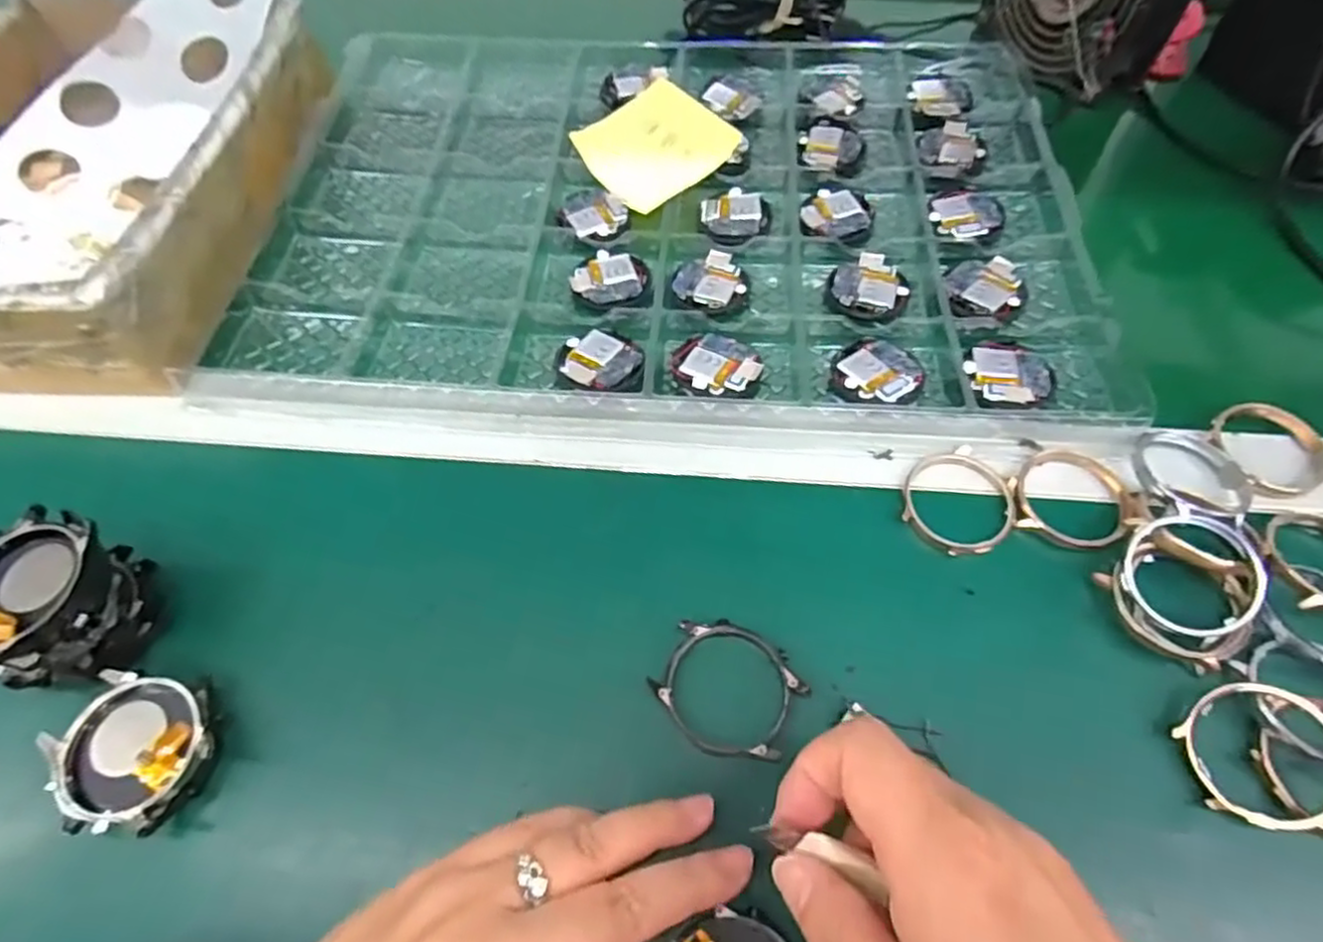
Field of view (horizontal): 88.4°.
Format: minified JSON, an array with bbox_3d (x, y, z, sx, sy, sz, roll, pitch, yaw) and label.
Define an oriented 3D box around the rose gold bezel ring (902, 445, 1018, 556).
[{"bbox_3d":[0.125,0.013,0.288,0.045,0.009,0.047,0,58,0],"label":"rose gold bezel ring"}]

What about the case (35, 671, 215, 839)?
[{"bbox_3d":[-0.183,0.097,0.236,0.051,0.015,0.049,2,58,2],"label":"case"}]

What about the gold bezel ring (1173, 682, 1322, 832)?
[{"bbox_3d":[0.205,0.098,0.232,0.048,0.007,0.047,-6,68,16],"label":"gold bezel ring"}]

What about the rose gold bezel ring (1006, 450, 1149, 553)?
[{"bbox_3d":[0.172,0.014,0.287,0.045,0.009,0.046,0,58,0],"label":"rose gold bezel ring"}]

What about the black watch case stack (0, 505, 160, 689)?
[{"bbox_3d":[-0.221,0.048,0.247,0.049,0.041,0.056,22,61,14],"label":"black watch case stack"}]

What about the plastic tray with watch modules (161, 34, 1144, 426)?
[{"bbox_3d":[0.001,-0.164,0.390,0.432,0.025,0.312,2,58,2],"label":"plastic tray with watch modules"}]

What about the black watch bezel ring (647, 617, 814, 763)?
[{"bbox_3d":[0.024,0.081,0.253,0.053,0.007,0.045,28,62,16],"label":"black watch bezel ring"}]

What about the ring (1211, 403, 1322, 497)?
[{"bbox_3d":[0.267,-0.011,0.297,0.038,0.009,0.046,-27,62,-16],"label":"ring"}]

